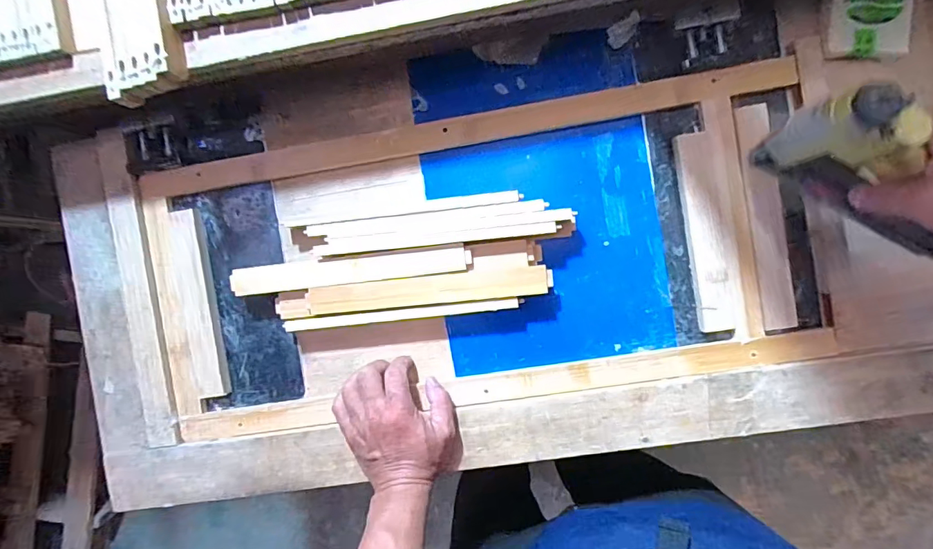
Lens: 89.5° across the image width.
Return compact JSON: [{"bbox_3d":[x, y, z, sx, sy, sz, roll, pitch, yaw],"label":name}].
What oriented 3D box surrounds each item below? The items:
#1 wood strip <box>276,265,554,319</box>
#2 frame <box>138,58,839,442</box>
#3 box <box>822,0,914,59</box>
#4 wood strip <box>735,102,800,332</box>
[{"bbox_3d":[-0.059,0.019,0.490,0.285,0.008,0.030,-6,98,4],"label":"wood strip"},{"bbox_3d":[-0.002,-0.015,0.494,0.682,0.012,0.302,-9,89,4],"label":"frame"},{"bbox_3d":[0.390,-0.248,0.458,0.082,0.019,0.072,-2,89,5],"label":"box"},{"bbox_3d":[0.300,-0.056,0.471,0.034,0.014,0.221,-10,88,4],"label":"wood strip"}]

